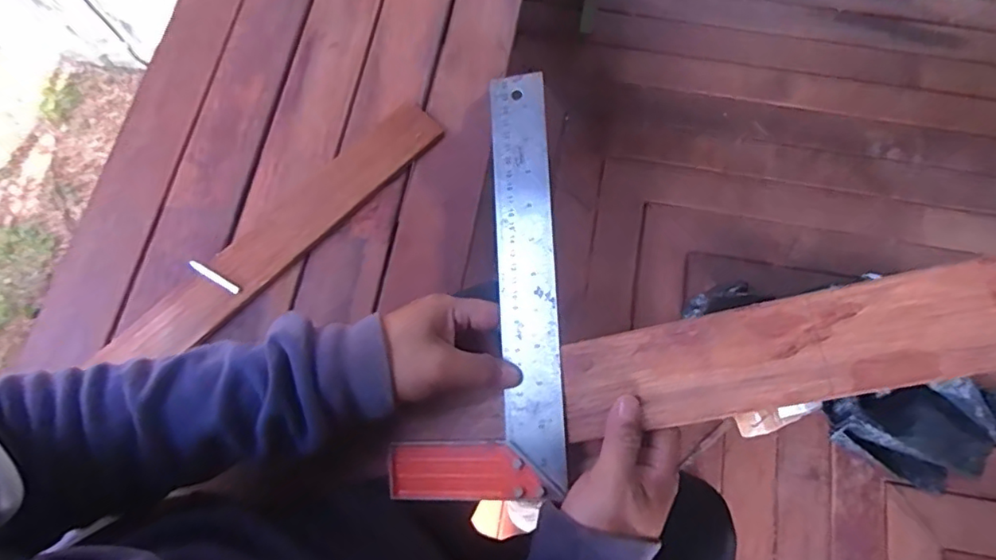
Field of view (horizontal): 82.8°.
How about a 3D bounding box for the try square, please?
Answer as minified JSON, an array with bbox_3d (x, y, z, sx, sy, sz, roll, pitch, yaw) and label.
[{"bbox_3d":[-0.002,0.002,0.406,0.115,0.027,0.305,5,83,1],"label":"try square"}]

